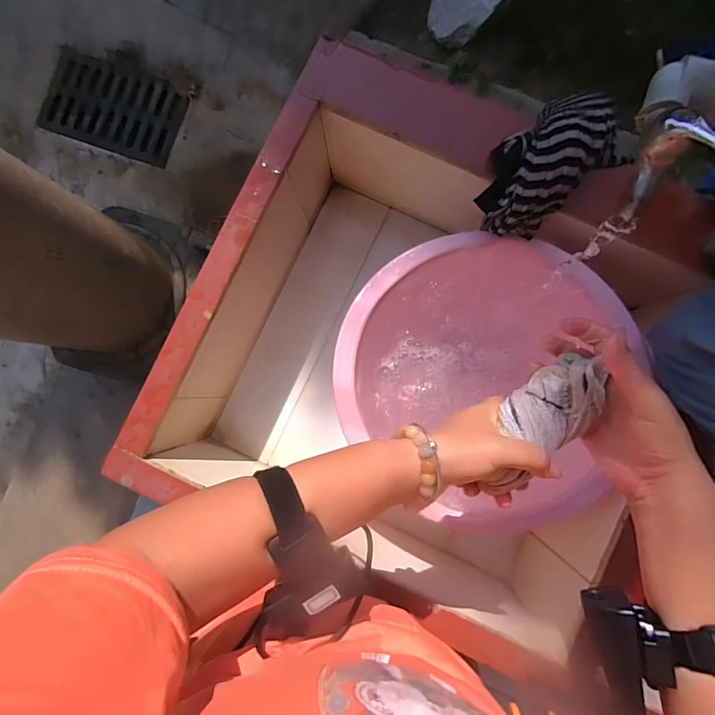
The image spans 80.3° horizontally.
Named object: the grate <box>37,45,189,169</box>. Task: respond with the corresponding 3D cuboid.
[{"bbox_3d":[-0.843,-0.868,1.472,0.466,0.045,0.306,19,88,-1],"label":"grate"}]

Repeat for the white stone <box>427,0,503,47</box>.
[{"bbox_3d":[0.314,-1.024,1.218,0.170,0.071,0.234,42,89,3],"label":"white stone"}]

